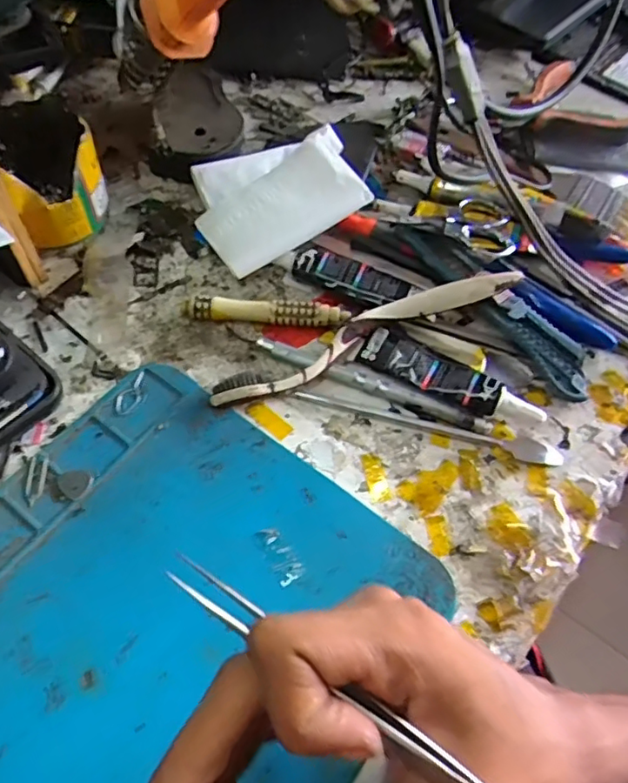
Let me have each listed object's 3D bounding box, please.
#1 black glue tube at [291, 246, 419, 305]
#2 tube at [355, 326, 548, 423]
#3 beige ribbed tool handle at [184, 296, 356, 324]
[{"bbox_3d":[0.022,-0.067,0.344,0.071,0.007,0.027,16,60,5],"label":"black glue tube"},{"bbox_3d":[0.072,-0.006,0.317,0.098,0.015,0.023,27,62,12],"label":"tube"},{"bbox_3d":[-0.027,-0.043,0.334,0.090,0.014,0.010,3,60,-2],"label":"beige ribbed tool handle"}]

